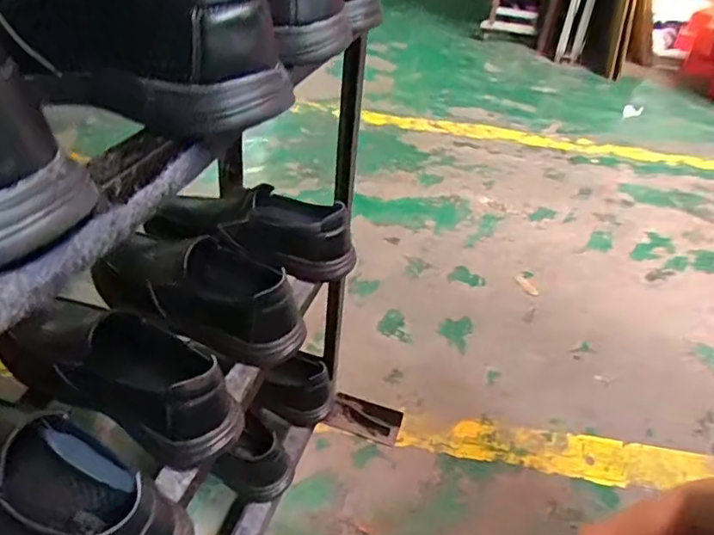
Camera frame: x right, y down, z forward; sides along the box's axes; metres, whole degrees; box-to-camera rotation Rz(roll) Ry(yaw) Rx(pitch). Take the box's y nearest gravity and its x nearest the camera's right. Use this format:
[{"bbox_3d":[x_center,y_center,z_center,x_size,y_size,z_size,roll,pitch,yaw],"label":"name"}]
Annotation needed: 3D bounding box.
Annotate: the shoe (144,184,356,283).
[{"bbox_3d":[-0.134,-0.055,0.747,0.267,0.086,0.083,10,37,6],"label":"shoe"}]

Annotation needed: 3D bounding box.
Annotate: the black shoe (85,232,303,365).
[{"bbox_3d":[-0.172,0.025,0.632,0.241,0.080,0.114,16,38,13],"label":"black shoe"}]

